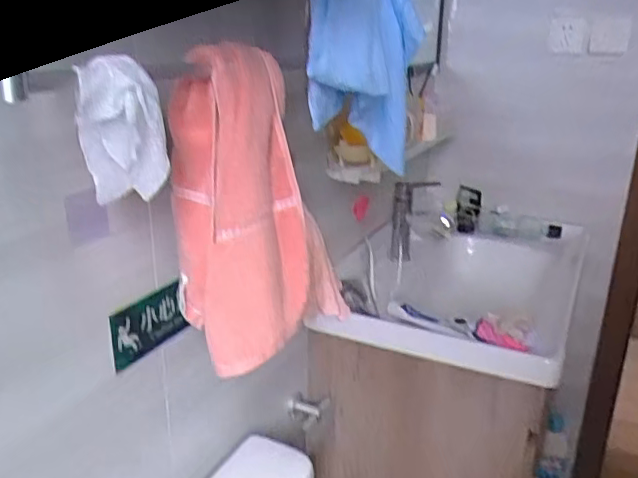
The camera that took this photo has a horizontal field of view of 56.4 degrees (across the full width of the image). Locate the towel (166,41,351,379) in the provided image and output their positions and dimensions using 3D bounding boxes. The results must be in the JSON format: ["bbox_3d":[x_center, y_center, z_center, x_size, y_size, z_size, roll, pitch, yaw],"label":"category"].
[{"bbox_3d":[-0.082,-0.036,0.661,0.149,0.324,0.114,-4,21,-14],"label":"towel"}]

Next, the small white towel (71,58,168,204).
[{"bbox_3d":[-0.169,-0.093,0.512,0.068,0.120,0.069,-6,21,-19],"label":"small white towel"}]

